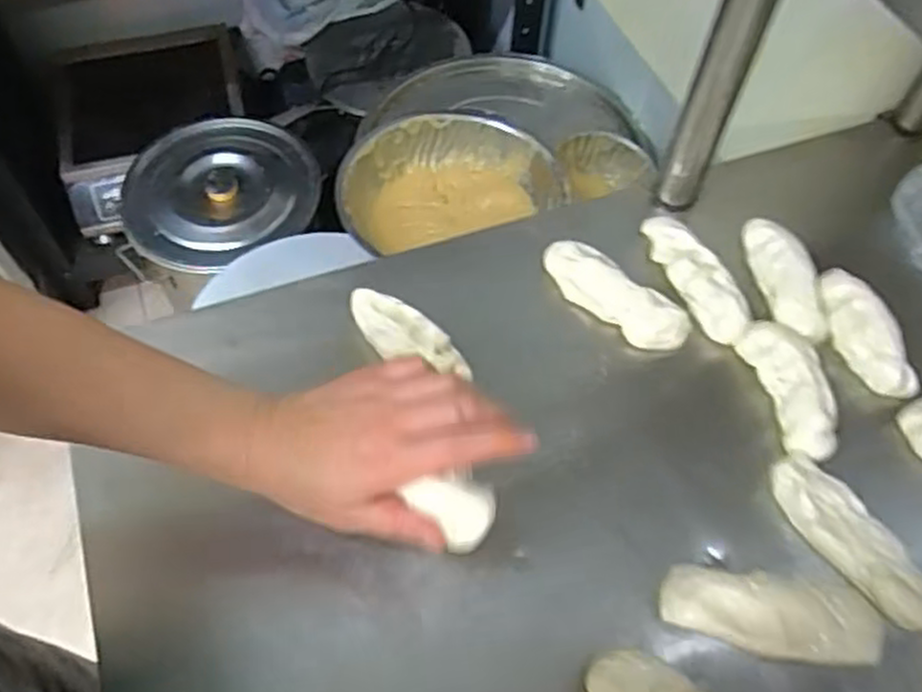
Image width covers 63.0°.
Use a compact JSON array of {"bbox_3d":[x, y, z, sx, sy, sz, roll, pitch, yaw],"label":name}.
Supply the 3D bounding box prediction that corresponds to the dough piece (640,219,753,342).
[{"bbox_3d":[0.182,-0.058,0.593,0.041,0.023,0.125,-23,63,-15],"label":"dough piece"}]

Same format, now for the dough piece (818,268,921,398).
[{"bbox_3d":[0.304,-0.011,0.569,0.041,0.027,0.104,-15,61,-11],"label":"dough piece"}]

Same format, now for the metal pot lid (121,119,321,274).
[{"bbox_3d":[-0.398,-0.257,1.255,0.319,0.077,0.312,1,59,-2],"label":"metal pot lid"}]

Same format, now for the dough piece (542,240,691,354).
[{"bbox_3d":[0.117,-0.040,0.585,0.123,0.023,0.045,37,64,18],"label":"dough piece"}]

